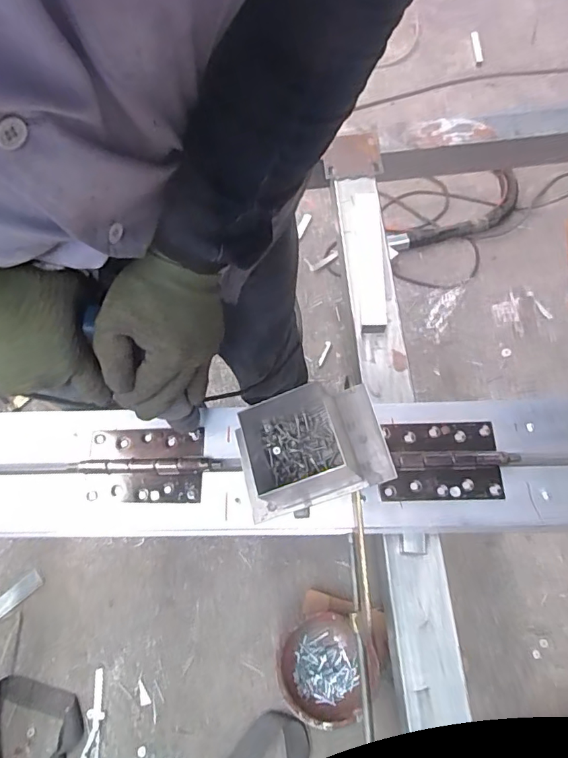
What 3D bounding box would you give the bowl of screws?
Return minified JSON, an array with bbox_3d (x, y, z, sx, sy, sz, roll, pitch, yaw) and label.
[{"bbox_3d":[0.085,0.587,1.016,0.189,0.088,0.183,-1,66,3],"label":"bowl of screws"}]

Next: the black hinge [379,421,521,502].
[{"bbox_3d":[0.201,0.102,0.623,0.160,0.010,0.099,-3,66,2],"label":"black hinge"}]

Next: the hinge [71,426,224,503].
[{"bbox_3d":[-0.174,0.110,0.634,0.164,0.010,0.092,0,66,3],"label":"hinge"}]

